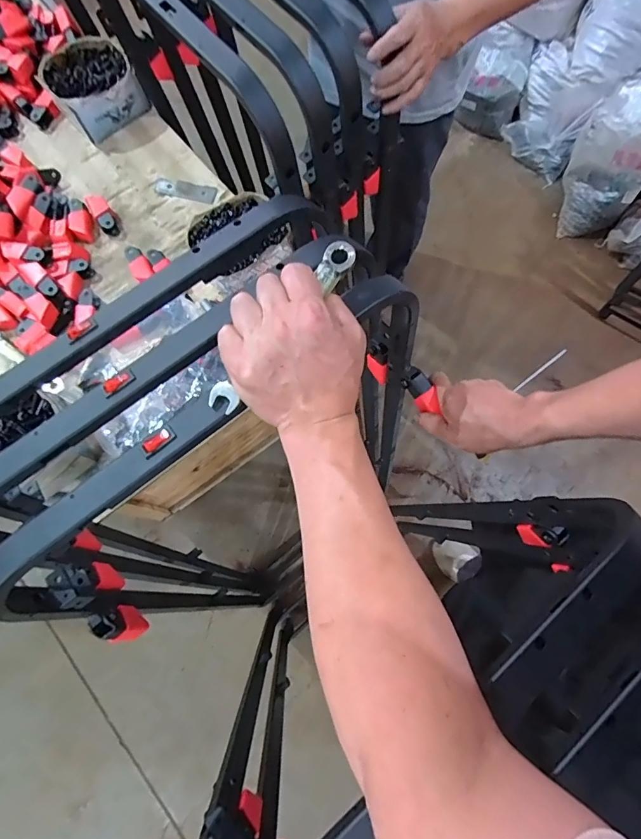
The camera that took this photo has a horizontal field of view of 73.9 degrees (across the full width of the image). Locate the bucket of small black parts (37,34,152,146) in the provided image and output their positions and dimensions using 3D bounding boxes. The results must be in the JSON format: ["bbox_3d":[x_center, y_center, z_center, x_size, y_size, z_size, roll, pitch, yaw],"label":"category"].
[{"bbox_3d":[-0.450,-0.655,0.843,0.152,0.078,0.177,-37,77,-9],"label":"bucket of small black parts"}]

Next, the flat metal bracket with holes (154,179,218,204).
[{"bbox_3d":[-0.260,-0.440,0.819,0.119,0.005,0.043,12,75,2],"label":"flat metal bracket with holes"}]

